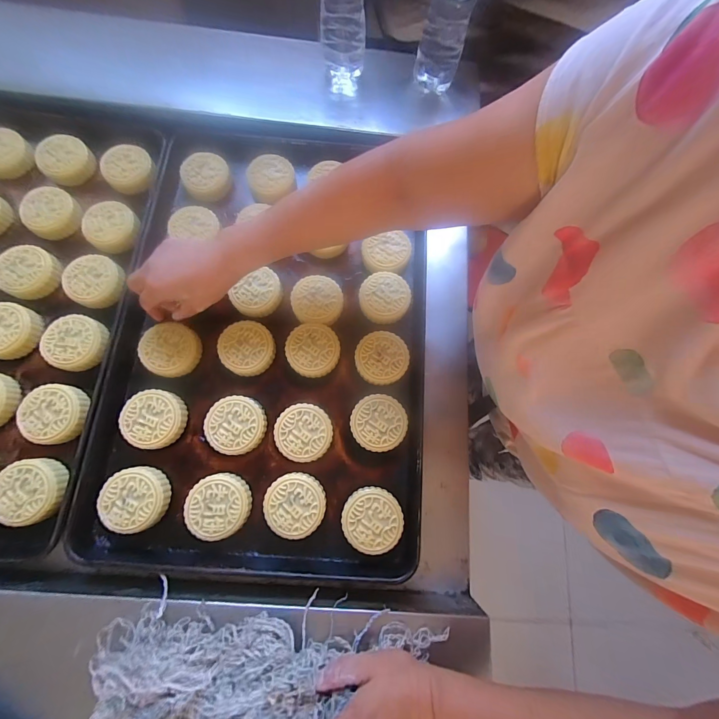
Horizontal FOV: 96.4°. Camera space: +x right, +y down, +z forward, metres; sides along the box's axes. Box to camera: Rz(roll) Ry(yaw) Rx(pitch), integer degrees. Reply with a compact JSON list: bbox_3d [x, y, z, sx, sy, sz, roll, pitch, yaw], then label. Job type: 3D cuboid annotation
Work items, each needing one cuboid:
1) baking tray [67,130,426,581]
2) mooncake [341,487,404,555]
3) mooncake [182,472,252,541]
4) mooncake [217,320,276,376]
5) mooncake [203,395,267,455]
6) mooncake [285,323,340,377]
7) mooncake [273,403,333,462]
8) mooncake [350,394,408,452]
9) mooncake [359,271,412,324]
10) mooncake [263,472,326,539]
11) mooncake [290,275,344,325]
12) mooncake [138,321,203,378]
[{"bbox_3d":[-0.121,-0.048,0.441,0.402,0.037,0.601,0,74,3],"label":"baking tray"},{"bbox_3d":[0.015,0.191,0.386,0.070,0.027,0.069,-1,73,3],"label":"mooncake"},{"bbox_3d":[-0.169,0.173,0.382,0.071,0.021,0.068,-7,73,1],"label":"mooncake"},{"bbox_3d":[-0.151,-0.015,0.433,0.070,0.027,0.069,-1,73,3],"label":"mooncake"},{"bbox_3d":[-0.155,0.083,0.408,0.071,0.026,0.069,-1,73,3],"label":"mooncake"},{"bbox_3d":[-0.062,-0.012,0.434,0.069,0.026,0.069,-1,73,3],"label":"mooncake"},{"bbox_3d":[-0.070,0.093,0.408,0.069,0.025,0.069,-1,73,3],"label":"mooncake"},{"bbox_3d":[0.024,0.081,0.413,0.069,0.024,0.068,0,74,3],"label":"mooncake"},{"bbox_3d":[0.035,-0.086,0.456,0.069,0.029,0.069,-5,73,2],"label":"mooncake"},{"bbox_3d":[-0.077,0.174,0.388,0.069,0.026,0.070,-1,73,3],"label":"mooncake"},{"bbox_3d":[-0.059,-0.080,0.452,0.069,0.028,0.066,-1,73,3],"label":"mooncake"},{"bbox_3d":[-0.250,-0.014,0.425,0.070,0.022,0.070,0,76,-2],"label":"mooncake"}]

